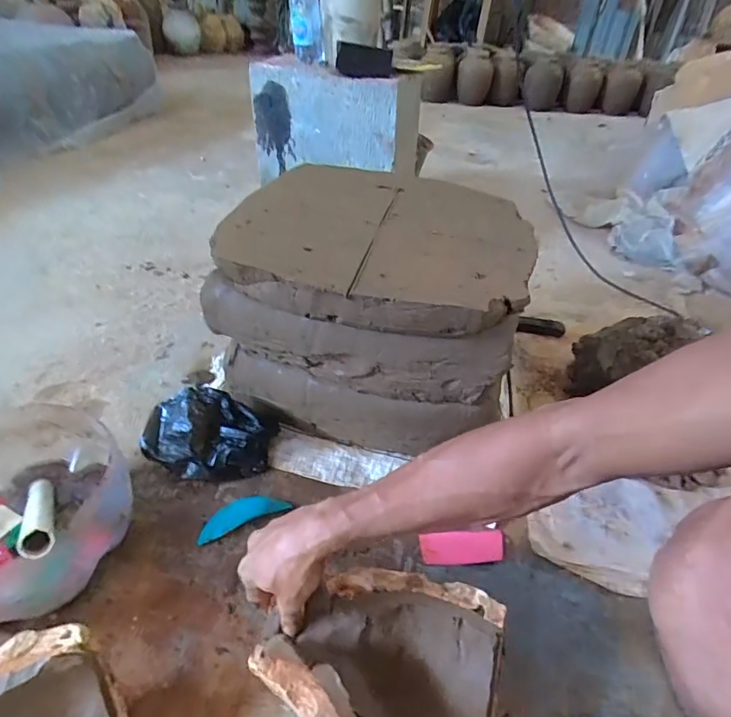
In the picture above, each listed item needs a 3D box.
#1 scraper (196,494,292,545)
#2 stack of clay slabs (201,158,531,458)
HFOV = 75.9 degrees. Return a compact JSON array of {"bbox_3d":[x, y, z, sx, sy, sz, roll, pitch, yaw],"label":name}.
[{"bbox_3d":[-0.165,0.207,0.626,0.117,0.009,0.040,-17,44,-24],"label":"scraper"},{"bbox_3d":[0.014,-0.080,0.725,0.395,0.279,0.333,14,40,11],"label":"stack of clay slabs"}]

